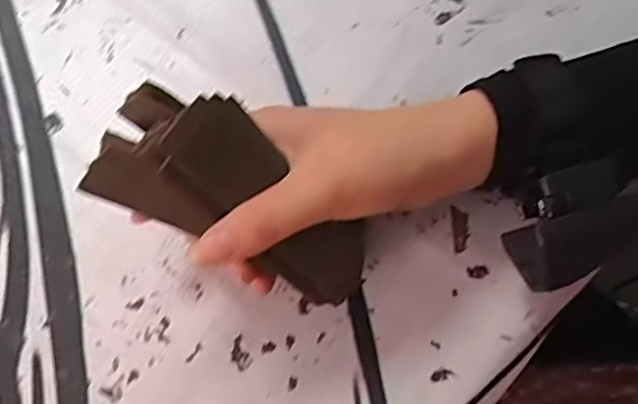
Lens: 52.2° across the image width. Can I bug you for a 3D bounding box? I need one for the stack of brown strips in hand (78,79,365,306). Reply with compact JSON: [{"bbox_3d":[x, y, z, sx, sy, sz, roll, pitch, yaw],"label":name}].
[{"bbox_3d":[-0.028,0.002,0.283,0.131,0.036,0.057,37,72,-23],"label":"stack of brown strips in hand"}]

